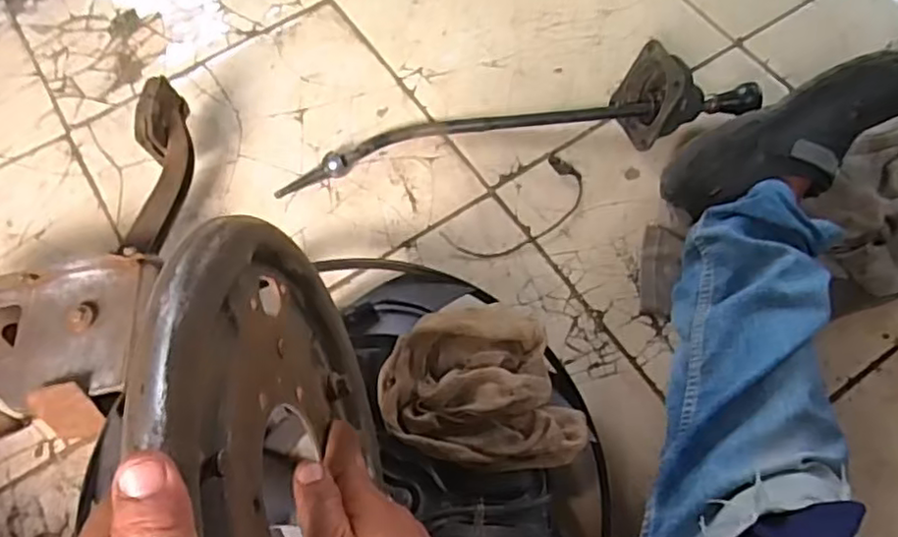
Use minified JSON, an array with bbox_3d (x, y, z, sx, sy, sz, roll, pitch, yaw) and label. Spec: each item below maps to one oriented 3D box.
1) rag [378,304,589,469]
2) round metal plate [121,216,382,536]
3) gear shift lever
[{"bbox_3d":[0.029,0.105,0.589,0.173,0.053,0.141,0,66,3],"label":"rag"},{"bbox_3d":[-0.084,0.117,0.347,0.052,0.257,0.281,-5,66,-1],"label":"round metal plate"},{"bbox_3d":[0.080,-0.180,0.787,0.581,0.106,0.108,-10,66,-2],"label":"gear shift lever"}]

